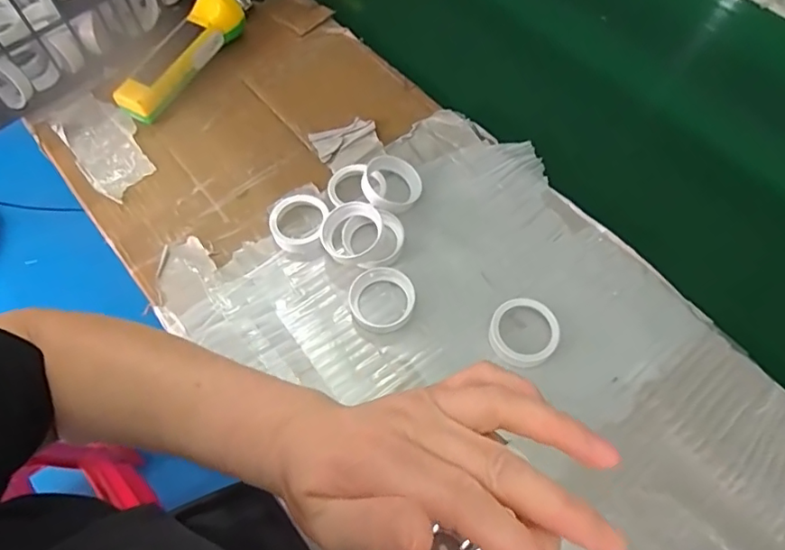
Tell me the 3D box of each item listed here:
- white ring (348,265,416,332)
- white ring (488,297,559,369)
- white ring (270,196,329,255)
[{"bbox_3d":[-0.009,0.020,0.438,0.052,0.006,0.056,0,62,1],"label":"white ring"},{"bbox_3d":[0.102,0.045,0.422,0.052,0.015,0.052,0,62,1],"label":"white ring"},{"bbox_3d":[-0.084,-0.047,0.479,0.048,0.017,0.060,10,62,6],"label":"white ring"}]

